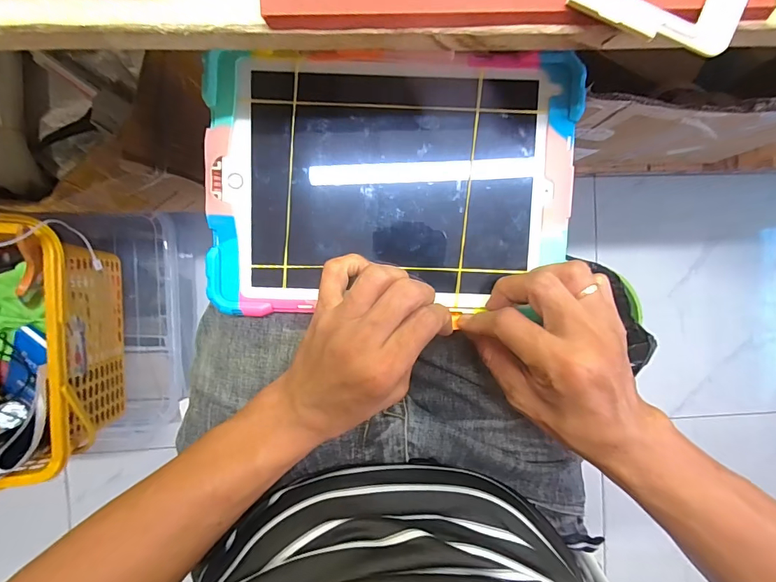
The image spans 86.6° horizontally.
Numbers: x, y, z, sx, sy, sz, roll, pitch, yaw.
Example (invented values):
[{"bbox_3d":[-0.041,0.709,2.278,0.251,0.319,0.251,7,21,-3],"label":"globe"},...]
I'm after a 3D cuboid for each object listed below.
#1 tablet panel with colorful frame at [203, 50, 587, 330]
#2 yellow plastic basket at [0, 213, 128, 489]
[{"bbox_3d":[0.002,-0.073,0.287,0.250,0.022,0.175,2,92,-3],"label":"tablet panel with colorful frame"},{"bbox_3d":[-0.565,0.080,0.632,0.246,0.203,0.349,1,92,-3],"label":"yellow plastic basket"}]

